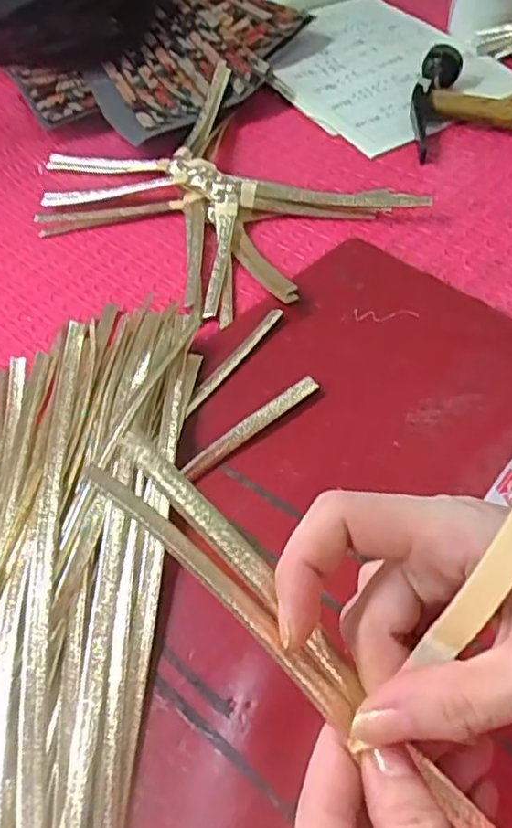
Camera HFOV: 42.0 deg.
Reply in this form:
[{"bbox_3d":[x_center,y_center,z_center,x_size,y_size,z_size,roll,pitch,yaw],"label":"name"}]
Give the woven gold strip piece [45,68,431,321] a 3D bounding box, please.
[{"bbox_3d":[-0.036,-0.177,0.513,0.280,0.031,0.198,34,61,27],"label":"woven gold strip piece"}]

